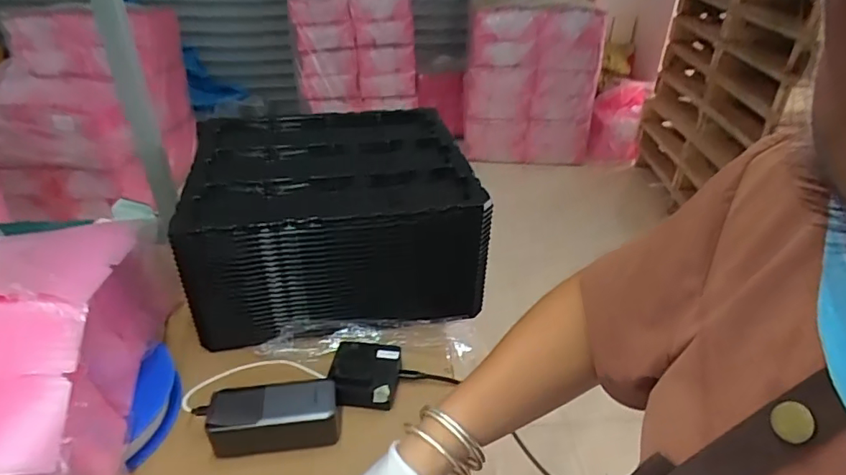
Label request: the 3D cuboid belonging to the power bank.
[{"bbox_3d":[-0.157,0.191,0.567,0.128,0.049,0.056,-3,34,-7],"label":"power bank"}]

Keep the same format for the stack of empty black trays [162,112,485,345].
[{"bbox_3d":[-0.131,-0.048,0.794,0.372,0.170,0.364,-5,34,-9],"label":"stack of empty black trays"}]

